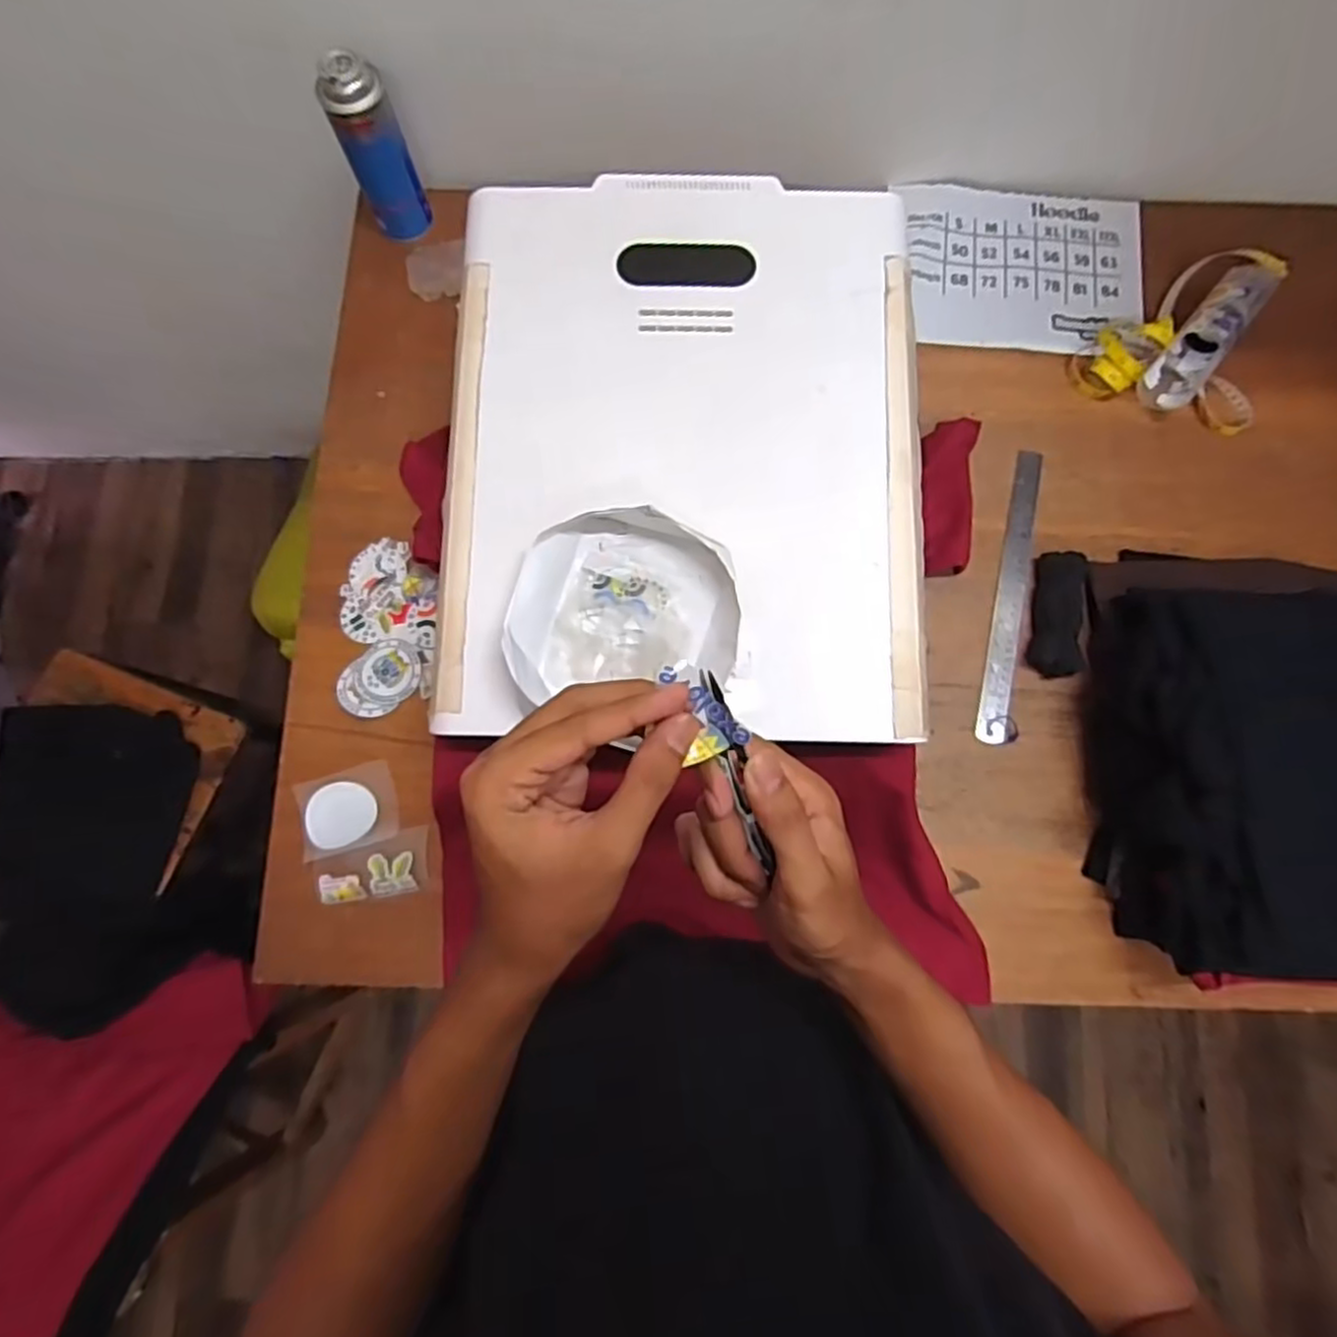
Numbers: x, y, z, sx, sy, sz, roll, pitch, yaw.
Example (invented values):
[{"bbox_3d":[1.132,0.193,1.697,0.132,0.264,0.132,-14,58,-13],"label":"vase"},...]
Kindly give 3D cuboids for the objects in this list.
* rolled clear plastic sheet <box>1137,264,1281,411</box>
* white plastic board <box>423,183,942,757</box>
[{"bbox_3d":[0.587,-0.363,0.790,0.057,0.054,0.194,41,82,7],"label":"rolled clear plastic sheet"},{"bbox_3d":[0.011,-0.195,0.622,0.400,0.023,0.497,0,79,0],"label":"white plastic board"}]

